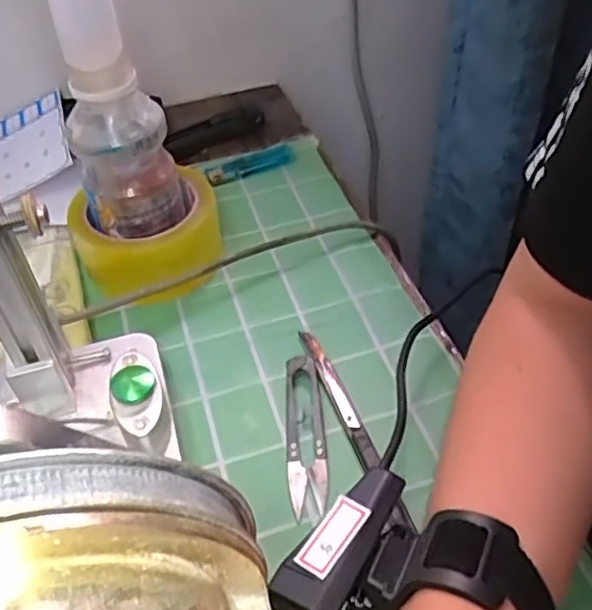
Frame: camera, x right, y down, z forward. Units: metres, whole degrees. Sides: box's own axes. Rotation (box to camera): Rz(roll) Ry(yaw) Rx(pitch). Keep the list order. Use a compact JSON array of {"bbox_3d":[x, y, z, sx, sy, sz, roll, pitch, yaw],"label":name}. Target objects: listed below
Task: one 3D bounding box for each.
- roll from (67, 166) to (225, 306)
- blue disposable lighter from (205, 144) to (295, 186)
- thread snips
[{"bbox_3d":[-0.106,-0.048,0.484,0.100,0.051,0.100,-2,45,2],"label":"roll"},{"bbox_3d":[-0.040,-0.122,0.577,0.079,0.008,0.023,-19,47,-14],"label":"blue disposable lighter"},{"bbox_3d":[0.005,0.072,0.379,0.022,0.011,0.097,-5,45,-1],"label":"thread snips"}]

